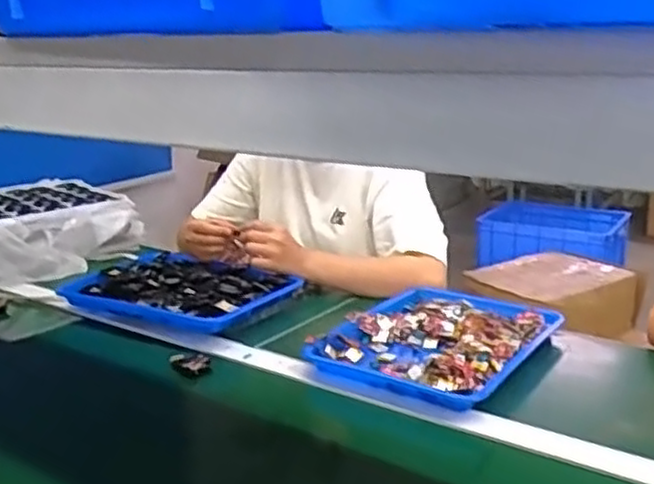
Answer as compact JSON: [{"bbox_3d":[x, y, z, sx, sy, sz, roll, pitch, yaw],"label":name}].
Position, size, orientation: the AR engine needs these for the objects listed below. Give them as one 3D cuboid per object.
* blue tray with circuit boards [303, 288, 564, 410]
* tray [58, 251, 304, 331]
[{"bbox_3d":[0.156,0.128,1.001,0.248,0.030,0.309,9,19,34],"label":"blue tray with circuit boards"},{"bbox_3d":[-0.241,0.072,1.181,0.333,0.043,0.213,9,19,32],"label":"tray"}]

